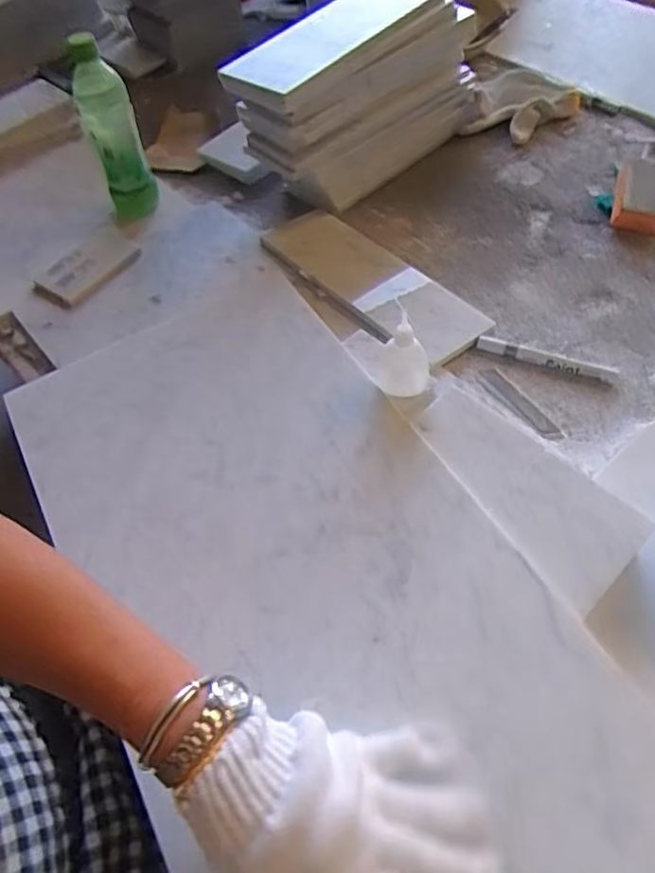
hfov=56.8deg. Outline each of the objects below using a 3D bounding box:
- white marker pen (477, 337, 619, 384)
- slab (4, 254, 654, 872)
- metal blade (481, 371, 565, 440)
[{"bbox_3d":[0.226,-0.079,0.628,0.139,0.014,0.019,17,60,15],"label":"white marker pen"},{"bbox_3d":[-0.031,0.100,0.457,0.310,0.028,0.613,-31,58,-15],"label":"slab"},{"bbox_3d":[0.194,-0.032,0.609,0.022,0.004,0.105,-30,60,-15],"label":"metal blade"}]

